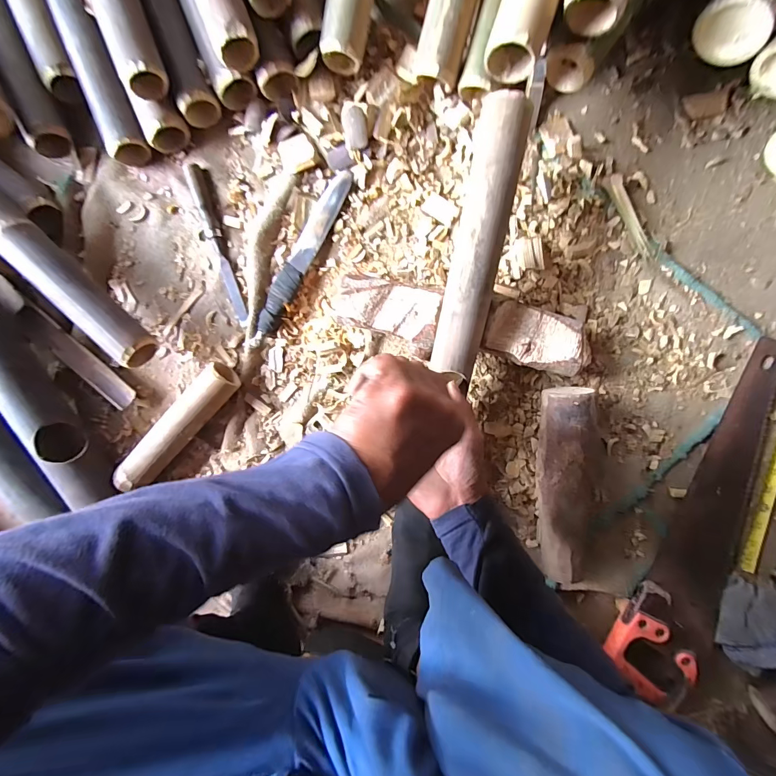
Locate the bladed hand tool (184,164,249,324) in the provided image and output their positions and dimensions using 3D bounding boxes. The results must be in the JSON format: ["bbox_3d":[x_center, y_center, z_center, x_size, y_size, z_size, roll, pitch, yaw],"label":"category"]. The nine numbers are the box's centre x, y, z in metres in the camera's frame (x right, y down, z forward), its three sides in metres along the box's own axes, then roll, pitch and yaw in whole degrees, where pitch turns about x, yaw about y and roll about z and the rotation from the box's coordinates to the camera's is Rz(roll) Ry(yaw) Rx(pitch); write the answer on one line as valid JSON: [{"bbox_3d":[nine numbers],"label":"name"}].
[{"bbox_3d":[-0.257,-0.214,0.564,0.024,0.018,0.239,-18,91,6],"label":"bladed hand tool"}]

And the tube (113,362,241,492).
[{"bbox_3d":[-0.316,0.061,0.565,0.055,0.048,0.237,42,96,2],"label":"tube"}]

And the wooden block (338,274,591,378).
[{"bbox_3d":[0.094,-0.083,0.511,0.329,0.054,0.084,11,94,5],"label":"wooden block"}]

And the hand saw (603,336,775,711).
[{"bbox_3d":[0.447,0.189,0.514,0.126,0.022,0.491,24,95,4],"label":"hand saw"}]

